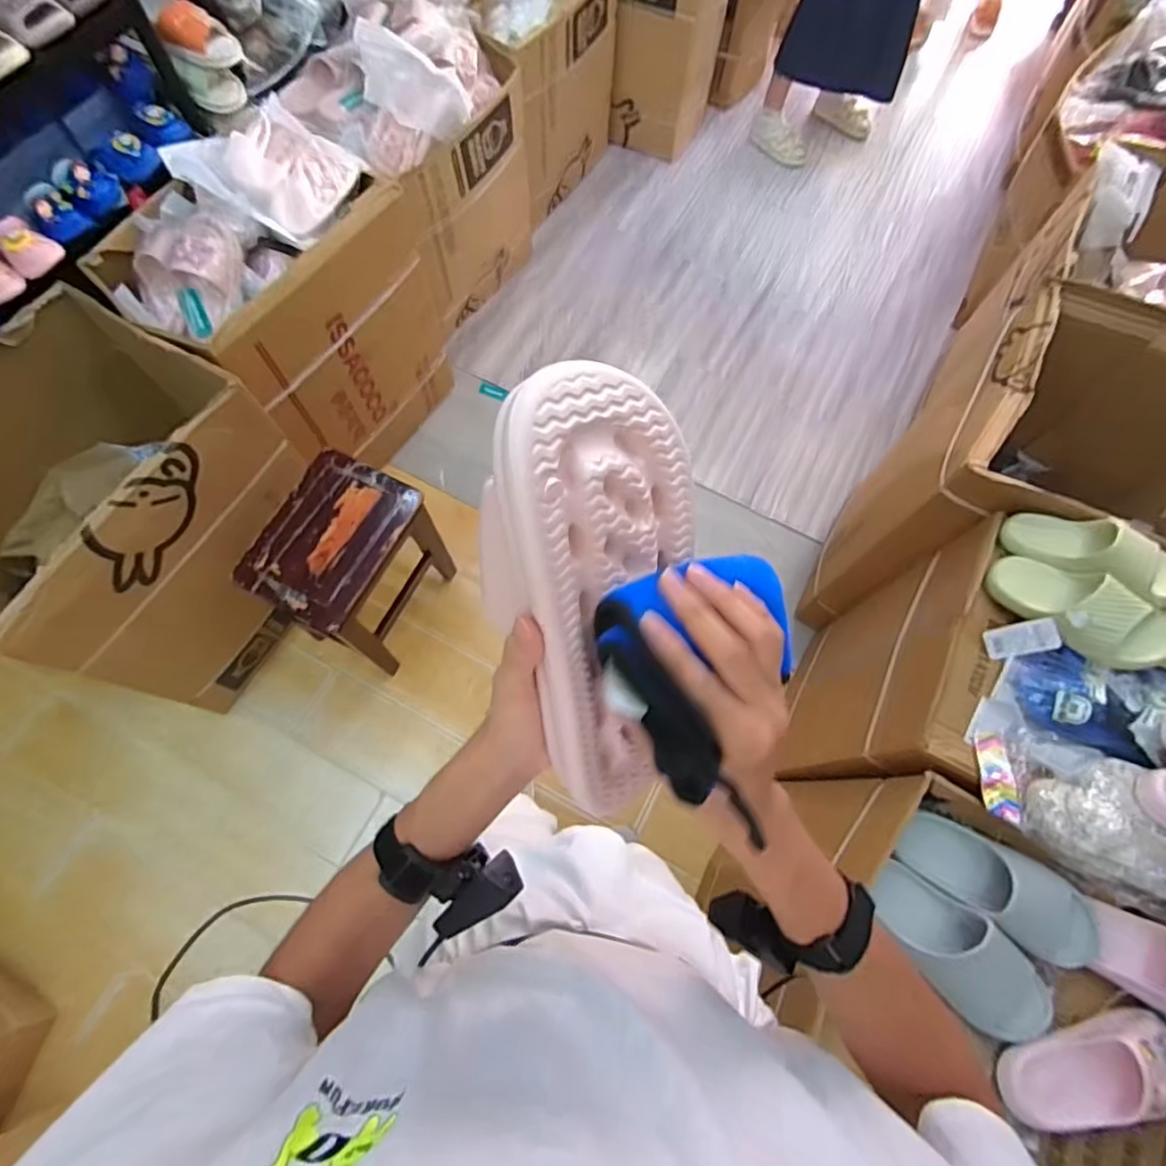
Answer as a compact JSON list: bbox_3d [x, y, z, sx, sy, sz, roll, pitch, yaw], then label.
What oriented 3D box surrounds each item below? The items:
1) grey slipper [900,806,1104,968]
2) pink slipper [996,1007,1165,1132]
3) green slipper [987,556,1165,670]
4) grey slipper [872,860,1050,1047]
[{"bbox_3d":[0.558,0.402,0.802,0.262,0.052,0.098,31,73,9],"label":"grey slipper"},{"bbox_3d":[0.625,0.589,0.731,0.225,0.073,0.085,-12,71,-6],"label":"pink slipper"},{"bbox_3d":[0.714,0.034,0.887,0.085,0.086,0.230,-38,49,-13],"label":"green slipper"},{"bbox_3d":[0.491,0.481,0.790,0.246,0.048,0.103,42,75,12],"label":"grey slipper"}]

